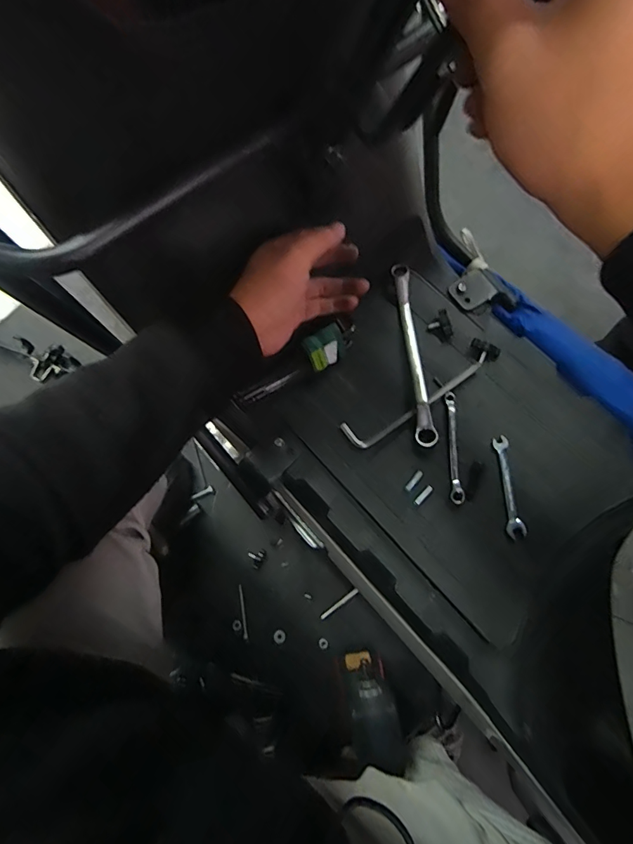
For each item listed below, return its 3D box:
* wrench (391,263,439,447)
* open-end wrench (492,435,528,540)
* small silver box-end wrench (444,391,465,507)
[{"bbox_3d":[0.128,-0.094,0.590,0.028,0.021,0.259,-5,75,-2],"label":"wrench"},{"bbox_3d":[0.233,0.076,0.539,0.021,0.006,0.123,-2,75,-1],"label":"open-end wrench"},{"bbox_3d":[0.171,0.030,0.556,0.016,0.009,0.142,2,75,0],"label":"small silver box-end wrench"}]

